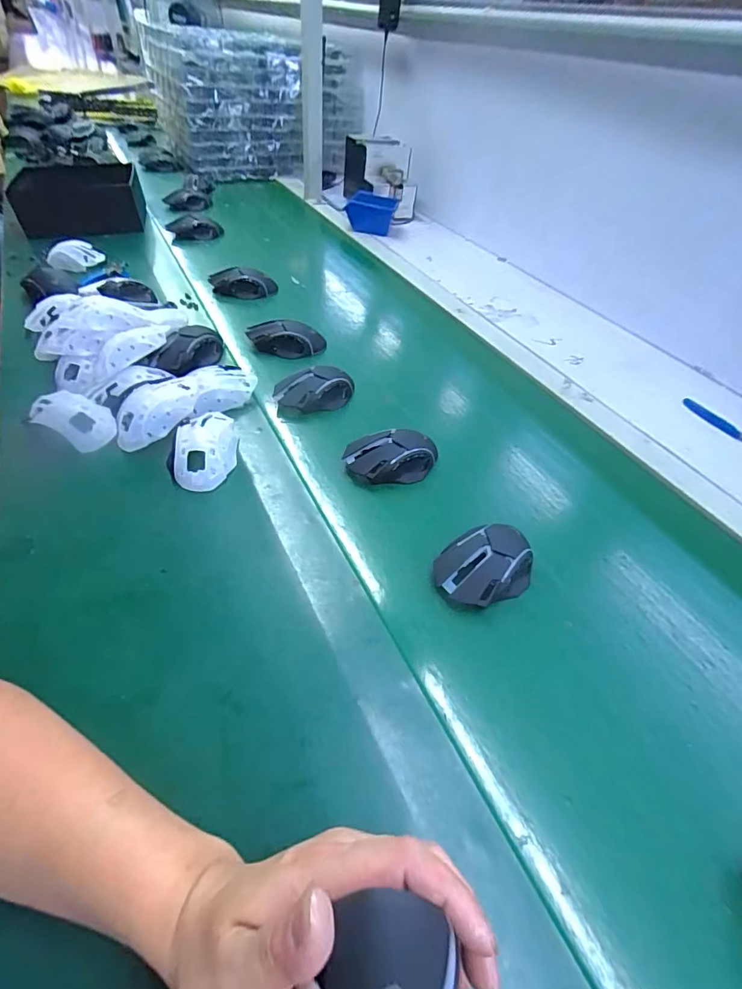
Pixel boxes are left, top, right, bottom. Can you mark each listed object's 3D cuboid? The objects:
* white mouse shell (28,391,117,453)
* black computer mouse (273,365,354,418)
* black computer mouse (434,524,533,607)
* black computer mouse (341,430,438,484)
[{"bbox_3d":[-0.347,-0.086,0.524,0.106,0.041,0.059,16,47,9],"label":"white mouse shell"},{"bbox_3d":[-0.074,-0.139,0.602,0.108,0.032,0.055,-9,48,-14],"label":"black computer mouse"},{"bbox_3d":[0.111,0.070,0.435,0.104,0.034,0.071,-24,54,-26],"label":"black computer mouse"},{"bbox_3d":[0.025,-0.045,0.528,0.108,0.035,0.054,-4,47,-9],"label":"black computer mouse"}]

